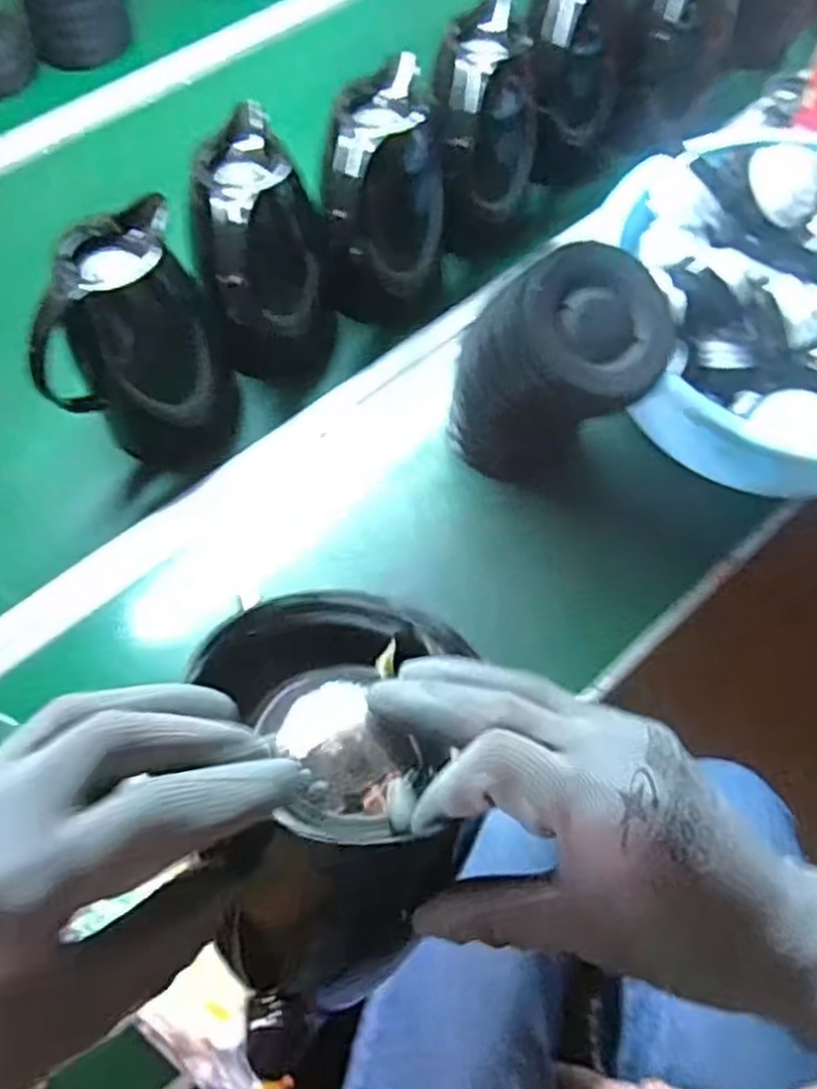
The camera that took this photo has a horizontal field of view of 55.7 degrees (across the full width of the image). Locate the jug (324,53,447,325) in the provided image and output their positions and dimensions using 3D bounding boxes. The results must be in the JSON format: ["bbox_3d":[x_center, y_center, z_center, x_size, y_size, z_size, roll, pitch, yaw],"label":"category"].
[{"bbox_3d":[-0.018,-0.319,0.724,0.110,0.183,0.135,3,63,1],"label":"jug"}]

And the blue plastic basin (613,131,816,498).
[{"bbox_3d":[0.364,-0.196,0.660,0.316,0.109,0.316,0,63,0],"label":"blue plastic basin"}]

